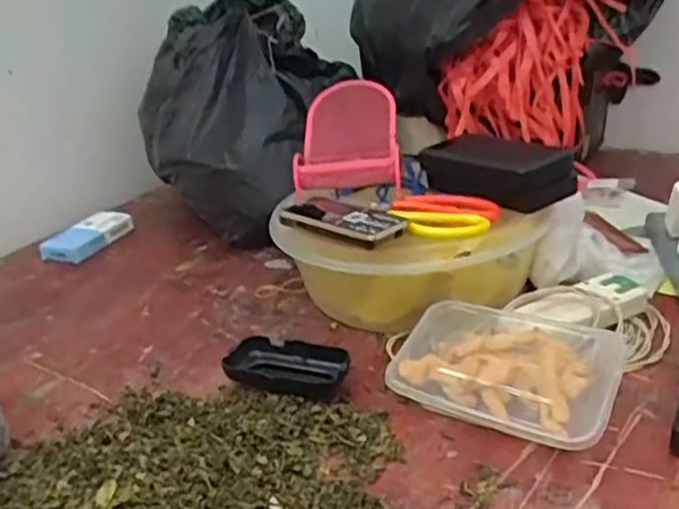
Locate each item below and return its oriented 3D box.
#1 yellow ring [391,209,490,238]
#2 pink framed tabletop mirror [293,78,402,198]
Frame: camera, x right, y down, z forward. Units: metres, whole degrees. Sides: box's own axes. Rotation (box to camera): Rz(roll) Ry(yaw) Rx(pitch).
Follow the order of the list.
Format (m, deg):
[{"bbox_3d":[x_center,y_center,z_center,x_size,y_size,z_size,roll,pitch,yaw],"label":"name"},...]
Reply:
[{"bbox_3d":[0.092,-0.030,0.671,0.098,0.007,0.052,6,28,22],"label":"yellow ring"},{"bbox_3d":[0.012,-0.142,0.818,0.114,0.089,0.143,-1,26,8],"label":"pink framed tabletop mirror"}]

